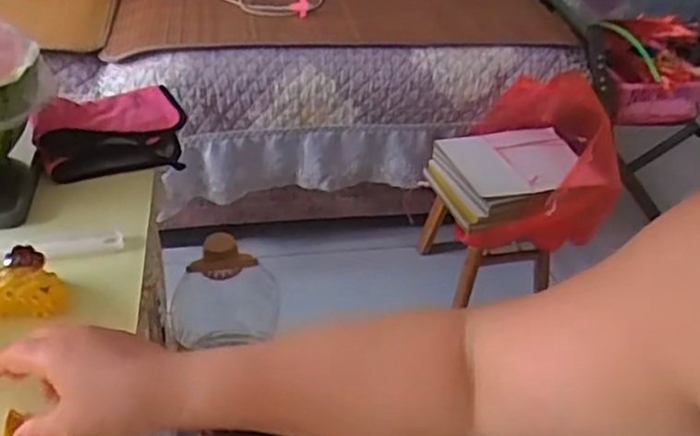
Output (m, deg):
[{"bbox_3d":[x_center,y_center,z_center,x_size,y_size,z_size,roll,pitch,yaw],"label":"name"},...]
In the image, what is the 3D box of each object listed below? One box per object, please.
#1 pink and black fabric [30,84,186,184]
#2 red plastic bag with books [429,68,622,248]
[{"bbox_3d":[-0.274,-0.108,0.759,0.160,0.049,0.154,-7,38,-15],"label":"pink and black fabric"},{"bbox_3d":[0.304,-0.127,1.152,0.306,0.221,0.311,6,36,3],"label":"red plastic bag with books"}]

